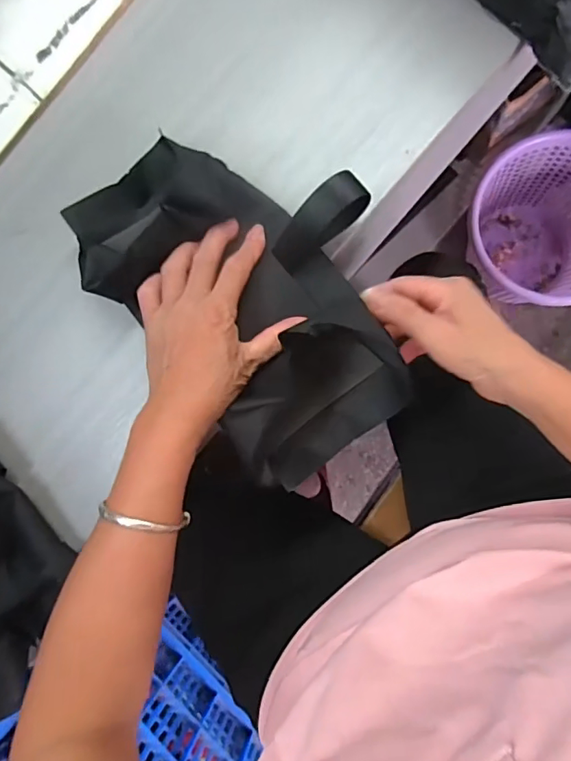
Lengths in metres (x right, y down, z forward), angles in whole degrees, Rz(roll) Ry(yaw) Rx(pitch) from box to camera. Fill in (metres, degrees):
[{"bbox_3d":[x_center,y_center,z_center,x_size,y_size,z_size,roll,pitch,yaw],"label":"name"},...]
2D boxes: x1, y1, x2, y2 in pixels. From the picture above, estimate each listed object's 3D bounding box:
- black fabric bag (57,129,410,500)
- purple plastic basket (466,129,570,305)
[{"bbox_3d":[-0.023,-0.077,0.401,0.187,0.072,0.283,-42,82,3],"label":"black fabric bag"},{"bbox_3d":[0.476,-0.272,0.983,0.265,0.328,0.294,26,90,8],"label":"purple plastic basket"}]

